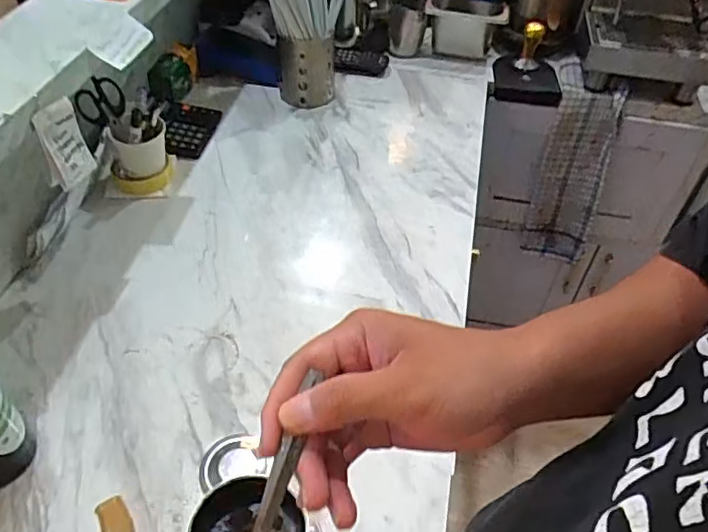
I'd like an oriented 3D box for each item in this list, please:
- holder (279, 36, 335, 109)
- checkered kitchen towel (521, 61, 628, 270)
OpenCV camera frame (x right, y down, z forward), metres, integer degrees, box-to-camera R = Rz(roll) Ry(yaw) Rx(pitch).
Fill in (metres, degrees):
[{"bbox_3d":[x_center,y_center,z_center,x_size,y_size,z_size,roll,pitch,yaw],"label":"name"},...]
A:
[{"bbox_3d":[-0.084,-0.353,1.059,0.094,0.133,0.095,-1,46,-4],"label":"holder"},{"bbox_3d":[0.451,-0.202,1.263,0.130,0.426,0.080,5,42,7],"label":"checkered kitchen towel"}]

